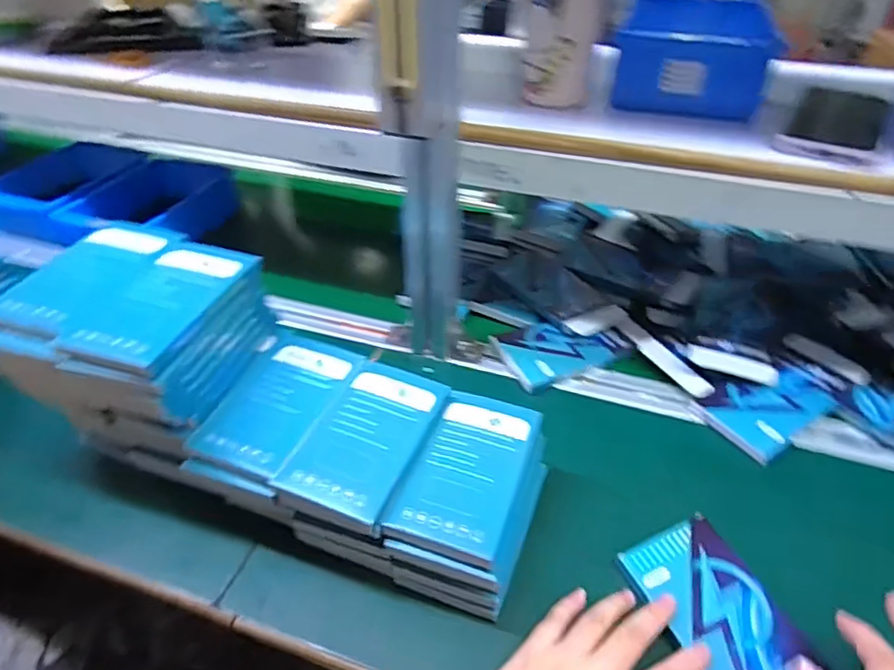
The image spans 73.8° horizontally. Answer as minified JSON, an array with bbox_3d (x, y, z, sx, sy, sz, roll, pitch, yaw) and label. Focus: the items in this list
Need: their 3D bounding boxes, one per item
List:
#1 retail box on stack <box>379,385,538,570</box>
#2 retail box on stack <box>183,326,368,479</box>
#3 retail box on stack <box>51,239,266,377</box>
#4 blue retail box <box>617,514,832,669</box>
[{"bbox_3d":[0.018,0.094,0.427,0.076,0.016,0.131,14,41,18],"label":"retail box on stack"},{"bbox_3d":[-0.128,0.046,0.466,0.082,0.013,0.142,14,41,17],"label":"retail box on stack"},{"bbox_3d":[-0.203,-0.027,0.435,0.077,0.016,0.138,12,41,15],"label":"retail box on stack"},{"bbox_3d":[0.187,0.193,0.388,0.074,0.012,0.149,-16,42,-18],"label":"blue retail box"}]

